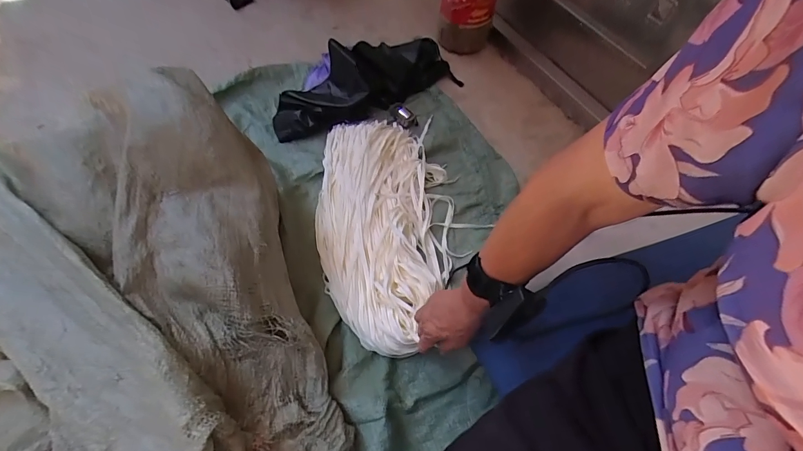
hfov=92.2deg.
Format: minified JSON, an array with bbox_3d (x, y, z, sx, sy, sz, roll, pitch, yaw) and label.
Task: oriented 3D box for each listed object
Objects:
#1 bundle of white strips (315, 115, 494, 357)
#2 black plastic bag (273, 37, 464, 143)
[{"bbox_3d":[-0.031,-0.025,0.777,0.269,0.071,0.553,-2,54,-3],"label":"bundle of white strips"},{"bbox_3d":[-0.087,-0.386,0.971,0.513,0.123,0.184,-23,63,-19],"label":"black plastic bag"}]

